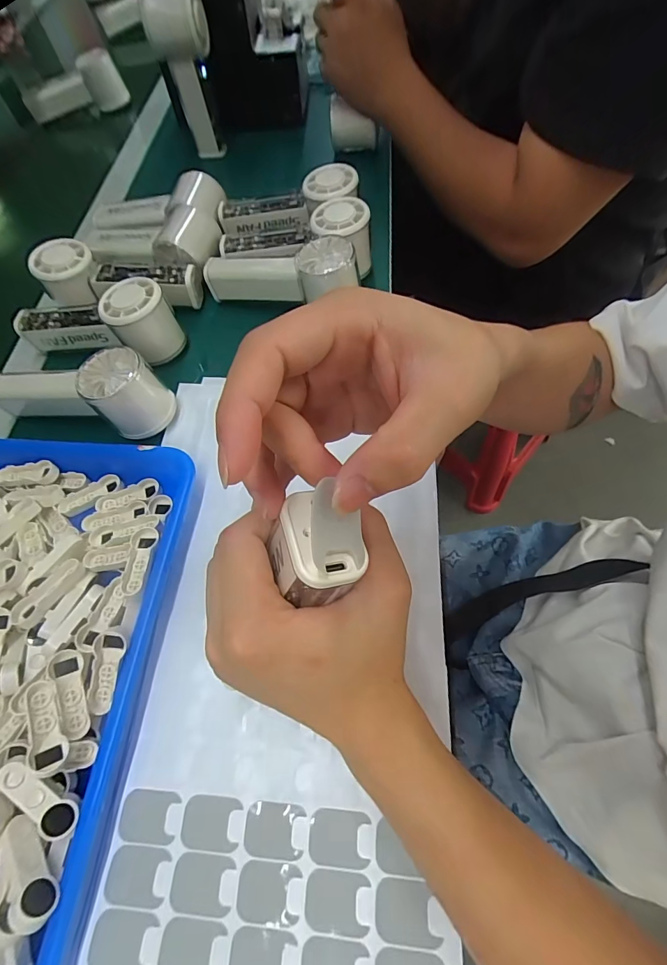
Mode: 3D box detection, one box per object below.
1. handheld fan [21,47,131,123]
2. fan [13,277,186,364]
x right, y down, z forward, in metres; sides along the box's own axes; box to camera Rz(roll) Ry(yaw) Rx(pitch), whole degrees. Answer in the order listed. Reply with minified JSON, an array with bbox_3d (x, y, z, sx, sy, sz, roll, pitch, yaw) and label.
[{"bbox_3d":[-0.404,-0.608,0.642,0.150,0.072,0.048,-10,66,10],"label":"handheld fan"},{"bbox_3d":[-0.222,-0.148,0.392,0.152,0.062,0.055,0,65,14],"label":"fan"}]

